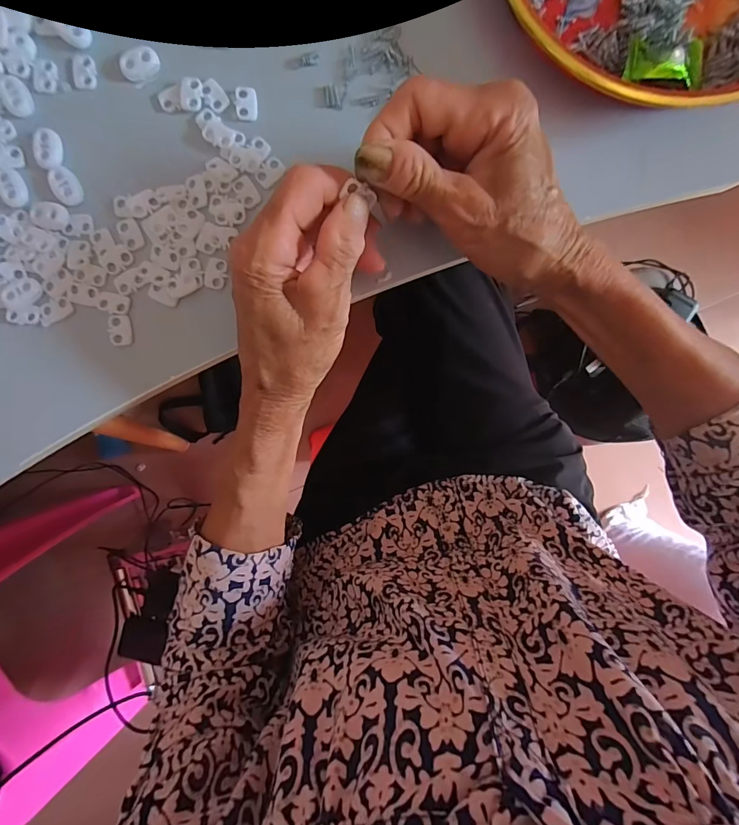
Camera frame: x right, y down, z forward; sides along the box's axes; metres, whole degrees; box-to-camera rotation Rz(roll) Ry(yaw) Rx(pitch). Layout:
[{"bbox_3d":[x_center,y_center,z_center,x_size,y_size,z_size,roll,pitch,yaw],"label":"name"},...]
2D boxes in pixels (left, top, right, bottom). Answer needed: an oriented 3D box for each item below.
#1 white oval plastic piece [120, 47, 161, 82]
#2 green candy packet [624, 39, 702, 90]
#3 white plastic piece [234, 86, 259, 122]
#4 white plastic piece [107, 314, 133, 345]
[{"bbox_3d":[-0.133,-0.202,0.236,0.022,0.007,0.013,-27,95,0],"label":"white oval plastic piece"},{"bbox_3d":[0.166,-0.198,0.226,0.046,0.012,0.024,2,94,-2],"label":"green candy packet"},{"bbox_3d":[-0.073,-0.182,0.240,0.013,0.004,0.018,2,94,-2],"label":"white plastic piece"},{"bbox_3d":[-0.150,-0.050,0.246,0.011,0.004,0.018,-1,94,-2],"label":"white plastic piece"}]

